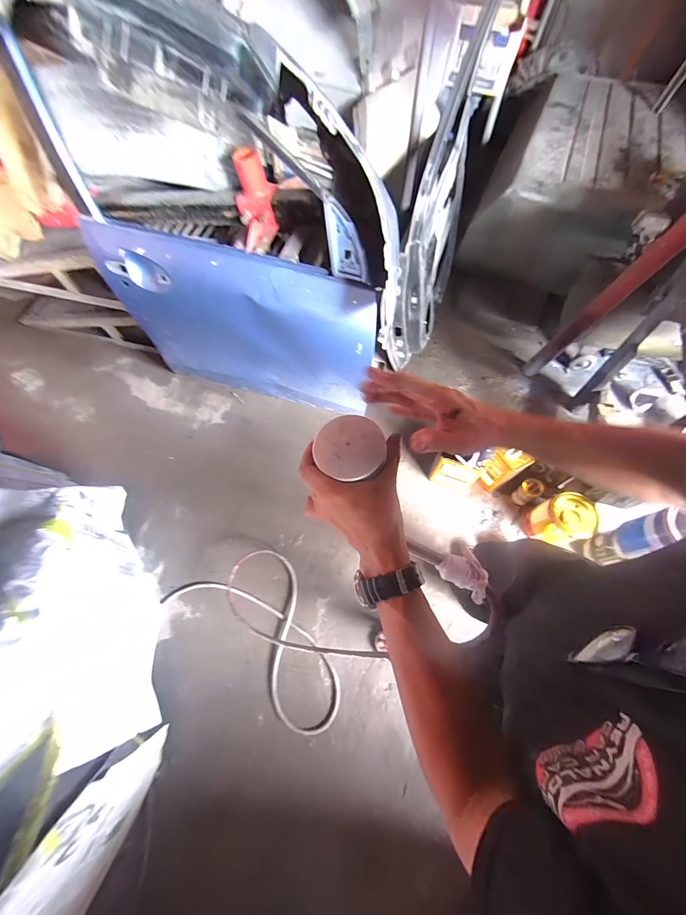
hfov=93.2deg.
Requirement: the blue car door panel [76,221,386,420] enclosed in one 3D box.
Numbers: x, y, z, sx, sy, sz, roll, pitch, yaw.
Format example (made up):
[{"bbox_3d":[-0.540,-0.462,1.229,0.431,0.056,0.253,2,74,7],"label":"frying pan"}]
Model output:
[{"bbox_3d":[-0.382,-0.494,1.351,1.011,0.715,0.134,14,68,7],"label":"blue car door panel"}]

